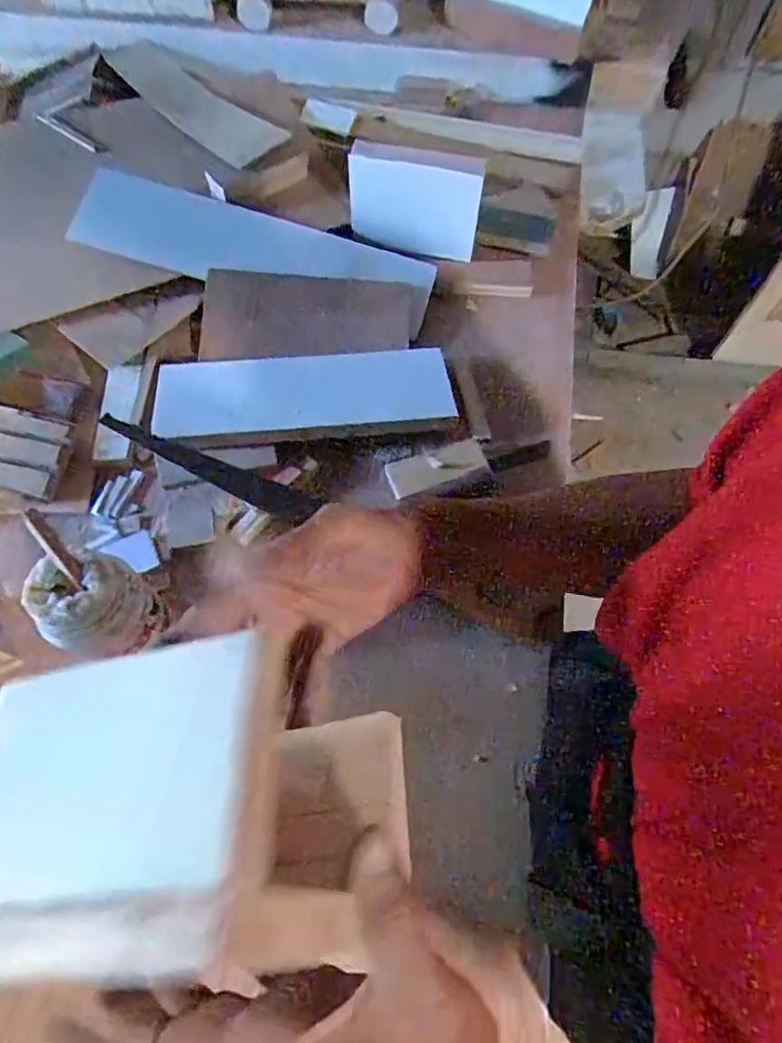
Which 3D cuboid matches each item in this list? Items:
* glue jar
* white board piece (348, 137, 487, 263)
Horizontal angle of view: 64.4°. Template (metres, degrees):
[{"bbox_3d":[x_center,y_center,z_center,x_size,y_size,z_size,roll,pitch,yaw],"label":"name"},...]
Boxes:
[{"bbox_3d":[-0.231,0.074,0.509,0.071,0.127,0.075,0,64,-1],"label":"glue jar"},{"bbox_3d":[0.028,-0.384,0.747,0.156,0.166,0.021,14,80,4],"label":"white board piece"}]

